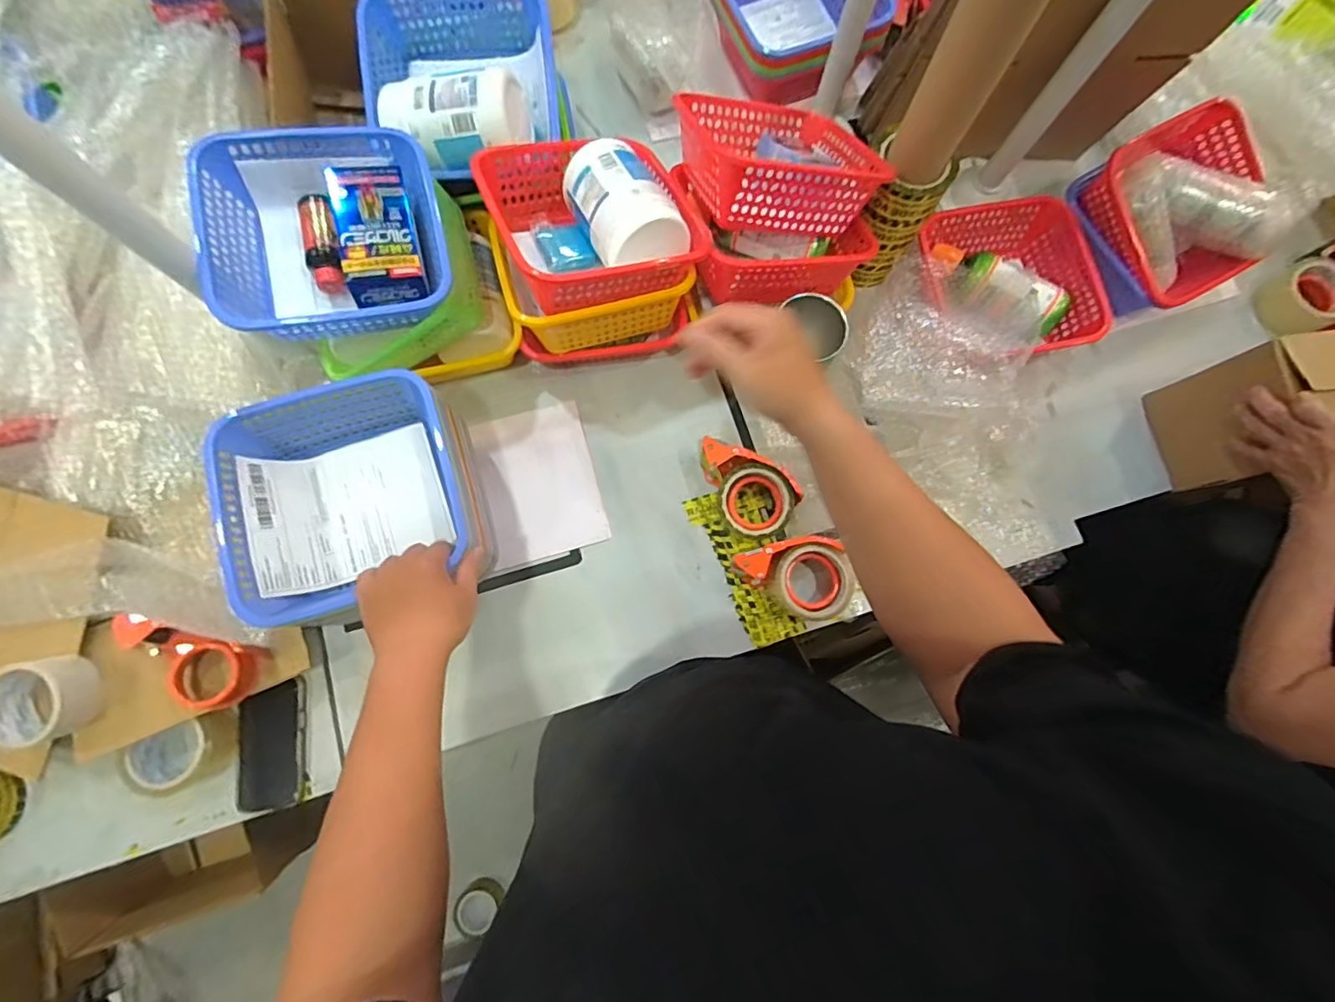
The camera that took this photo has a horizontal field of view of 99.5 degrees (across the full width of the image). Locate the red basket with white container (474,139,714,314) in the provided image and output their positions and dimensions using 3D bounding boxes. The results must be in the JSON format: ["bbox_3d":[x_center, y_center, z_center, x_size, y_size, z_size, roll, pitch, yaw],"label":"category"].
[{"bbox_3d":[-0.085,-0.332,0.660,0.210,0.102,0.214,-23,80,-6],"label":"red basket with white container"}]

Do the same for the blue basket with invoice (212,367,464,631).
[{"bbox_3d":[-0.332,-0.009,0.599,0.223,0.087,0.226,-18,80,-3],"label":"blue basket with invoice"}]

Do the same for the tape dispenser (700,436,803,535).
[{"bbox_3d":[0.096,-0.017,0.748,0.150,0.060,0.097,38,80,6],"label":"tape dispenser"}]

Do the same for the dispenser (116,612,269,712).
[{"bbox_3d":[-0.549,0.177,0.644,0.144,0.064,0.083,25,79,4],"label":"dispenser"}]

